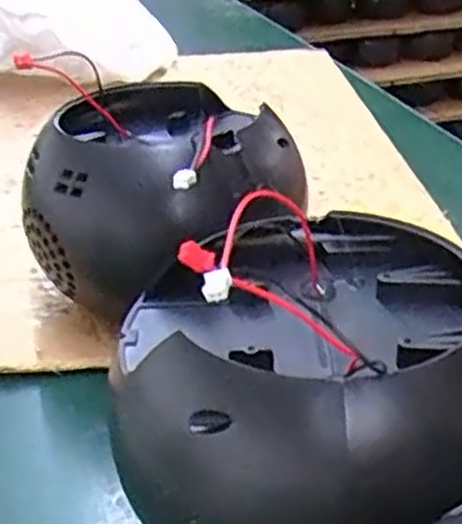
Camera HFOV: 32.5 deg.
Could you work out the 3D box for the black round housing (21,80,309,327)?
[{"bbox_3d":[-0.033,-0.026,0.384,0.123,0.088,0.123,-7,30,-8],"label":"black round housing"}]

